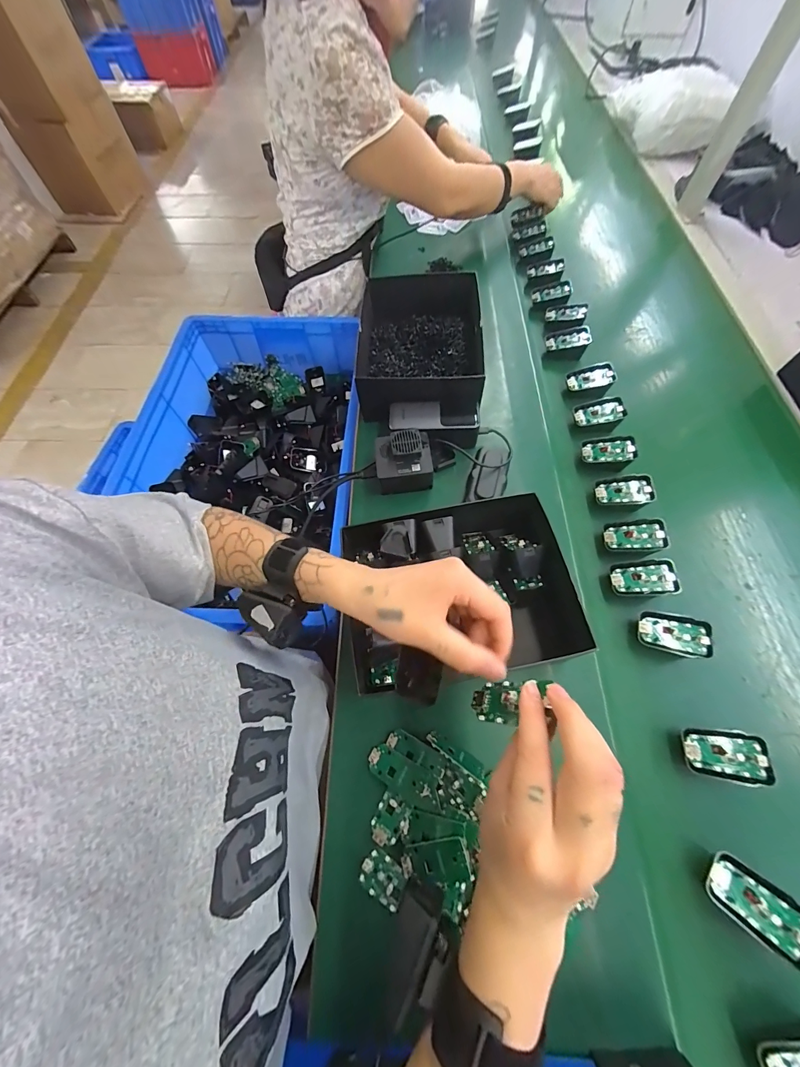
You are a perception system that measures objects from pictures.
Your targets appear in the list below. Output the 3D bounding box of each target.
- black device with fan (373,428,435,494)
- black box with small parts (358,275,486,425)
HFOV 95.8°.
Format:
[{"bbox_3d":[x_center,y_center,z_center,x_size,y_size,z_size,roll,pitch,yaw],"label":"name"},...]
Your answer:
[{"bbox_3d":[0.005,-0.101,0.515,0.079,0.057,0.075,-4,63,-1],"label":"black device with fan"},{"bbox_3d":[0.032,-0.310,0.595,0.193,0.074,0.258,4,63,3],"label":"black box with small parts"}]

